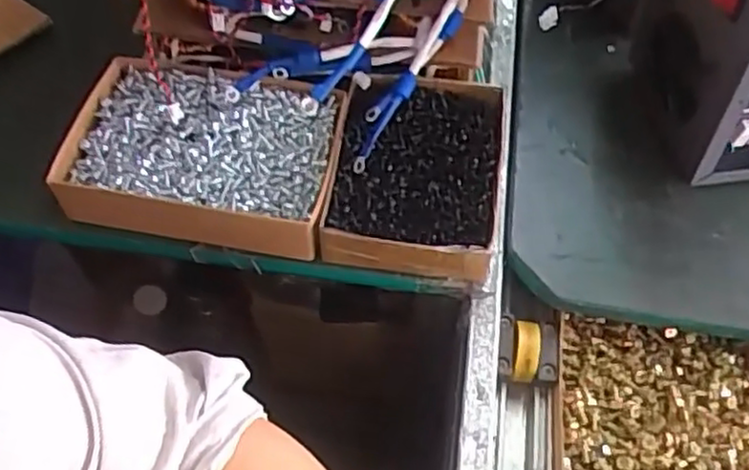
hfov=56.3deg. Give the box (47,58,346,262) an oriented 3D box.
[{"bbox_3d":[-0.140,-0.068,0.580,0.219,0.045,0.149,10,58,5],"label":"box"}]

